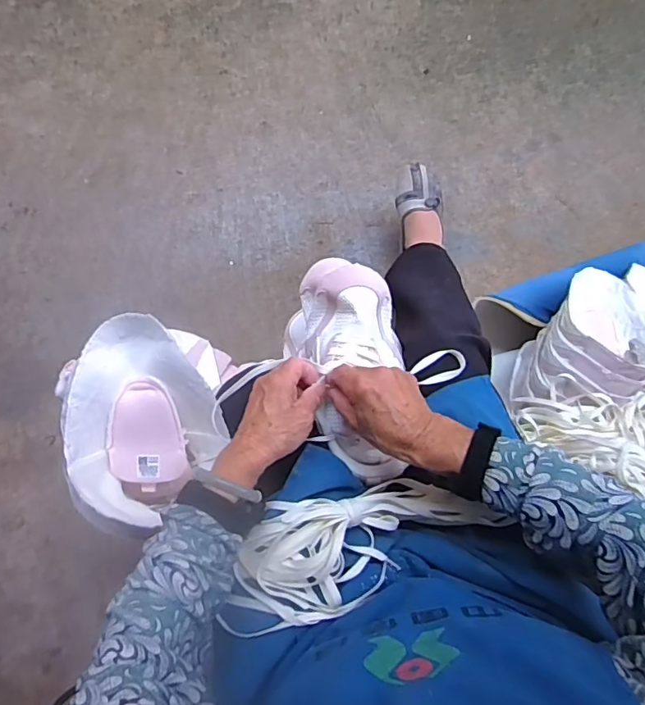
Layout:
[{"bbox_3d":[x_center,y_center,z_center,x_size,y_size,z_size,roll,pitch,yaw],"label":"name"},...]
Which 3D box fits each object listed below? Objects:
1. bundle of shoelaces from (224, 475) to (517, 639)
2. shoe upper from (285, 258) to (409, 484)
[{"bbox_3d":[0.041,0.188,0.521,0.279,0.049,0.110,-14,77,-4],"label":"bundle of shoelaces"},{"bbox_3d":[0.030,0.012,0.590,0.121,0.069,0.258,-7,80,-3],"label":"shoe upper"}]

